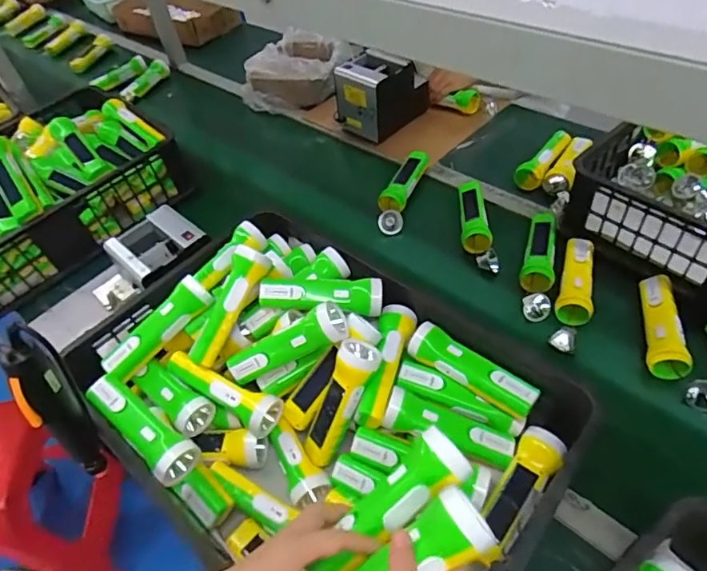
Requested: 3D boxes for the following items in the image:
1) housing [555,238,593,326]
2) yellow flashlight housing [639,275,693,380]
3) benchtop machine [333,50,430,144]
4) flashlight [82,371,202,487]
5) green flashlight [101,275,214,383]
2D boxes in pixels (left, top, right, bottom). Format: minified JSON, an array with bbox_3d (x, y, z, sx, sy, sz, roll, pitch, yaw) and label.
[{"bbox_3d":[0.368,-0.015,0.826,0.055,0.041,0.175,13,49,19],"label":"housing"},{"bbox_3d":[0.465,0.056,0.757,0.054,0.046,0.167,9,48,15],"label":"yellow flashlight housing"},{"bbox_3d":[0.075,-0.450,1.195,0.204,0.169,0.132,-33,51,-23],"label":"benchtop machine"},{"bbox_3d":[-0.267,0.178,0.629,0.174,0.060,0.050,26,54,28],"label":"flashlight"},{"bbox_3d":[-0.274,0.060,0.707,0.167,0.044,0.044,-46,55,-9],"label":"green flashlight"}]

